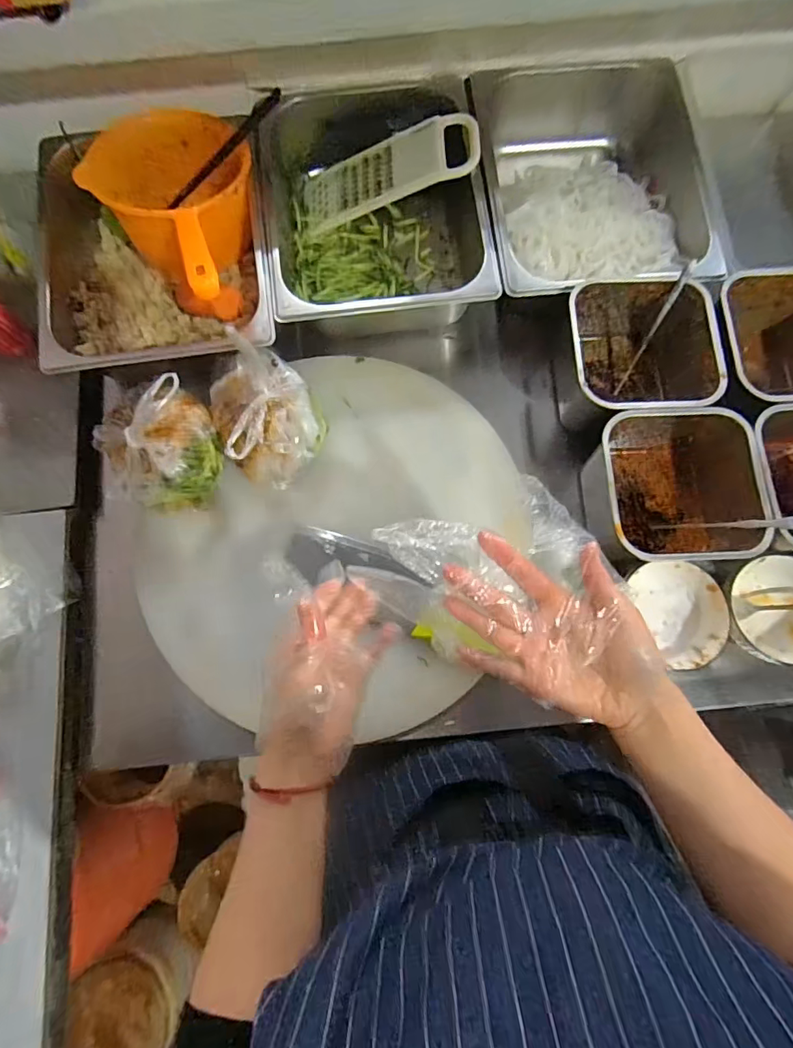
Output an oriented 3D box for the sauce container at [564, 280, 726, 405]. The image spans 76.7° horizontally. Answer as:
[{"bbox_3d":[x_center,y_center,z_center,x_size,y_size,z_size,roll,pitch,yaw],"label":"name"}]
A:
[{"bbox_3d":[0.272,-0.187,0.588,0.157,0.109,0.159,-1,77,0],"label":"sauce container"}]

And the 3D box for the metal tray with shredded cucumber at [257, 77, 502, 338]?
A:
[{"bbox_3d":[-0.026,-0.399,0.651,0.267,0.098,0.326,-5,77,-1],"label":"metal tray with shredded cucumber"}]

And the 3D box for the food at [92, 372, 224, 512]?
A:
[{"bbox_3d":[-0.269,-0.085,0.568,0.125,0.098,0.127,0,77,0],"label":"food"}]

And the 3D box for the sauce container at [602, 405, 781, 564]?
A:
[{"bbox_3d":[0.294,-0.038,0.551,0.159,0.098,0.161,-5,77,-1],"label":"sauce container"}]

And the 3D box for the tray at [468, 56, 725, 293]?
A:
[{"bbox_3d":[0.239,-0.428,0.650,0.268,0.090,0.332,-7,77,-1],"label":"tray"}]

